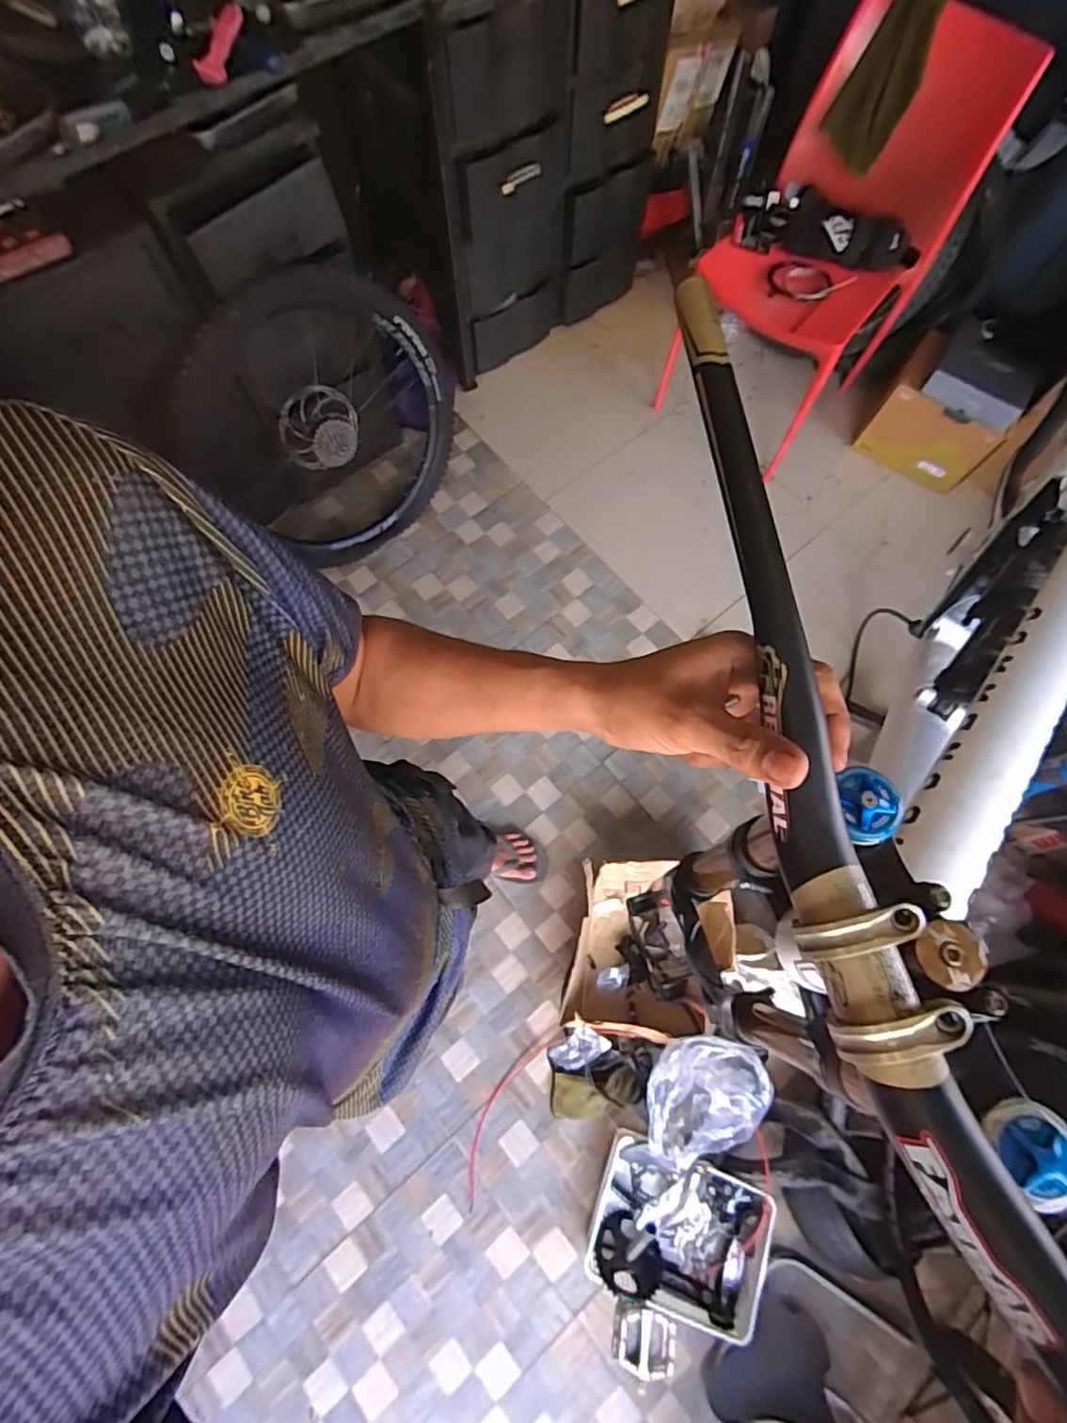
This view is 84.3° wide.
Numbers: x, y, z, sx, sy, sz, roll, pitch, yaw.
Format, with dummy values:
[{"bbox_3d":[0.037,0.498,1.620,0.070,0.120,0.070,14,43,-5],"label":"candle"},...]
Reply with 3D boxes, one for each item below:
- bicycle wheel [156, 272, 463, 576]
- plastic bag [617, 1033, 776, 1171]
[{"bbox_3d":[-0.494,-0.712,1.479,0.622,0.696,0.112,-39,55,12],"label":"bicycle wheel"},{"bbox_3d":[0.311,0.759,1.117,0.193,0.071,0.321,20,102,24],"label":"plastic bag"}]

